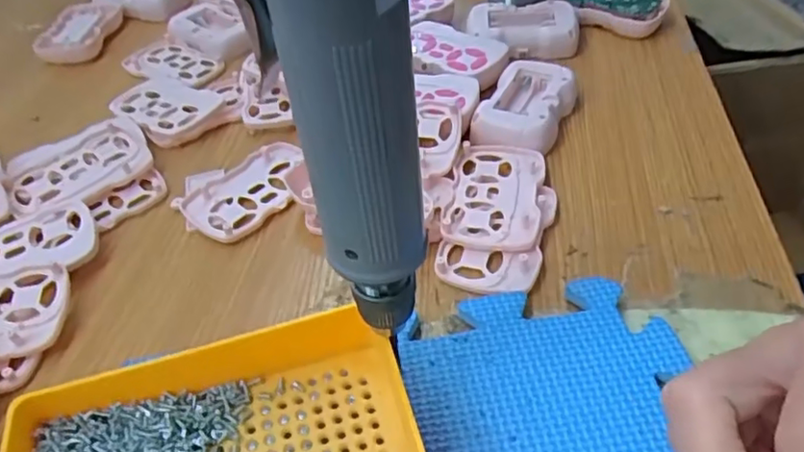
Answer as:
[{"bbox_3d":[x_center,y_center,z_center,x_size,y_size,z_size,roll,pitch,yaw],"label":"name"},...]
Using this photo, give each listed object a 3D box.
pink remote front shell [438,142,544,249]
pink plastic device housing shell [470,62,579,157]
[{"bbox_3d":[0.056,-0.018,0.359,0.052,0.011,0.086,6,45,12],"label":"pink remote front shell"},{"bbox_3d":[0.084,-0.080,0.412,0.052,0.023,0.083,16,48,21],"label":"pink plastic device housing shell"}]

